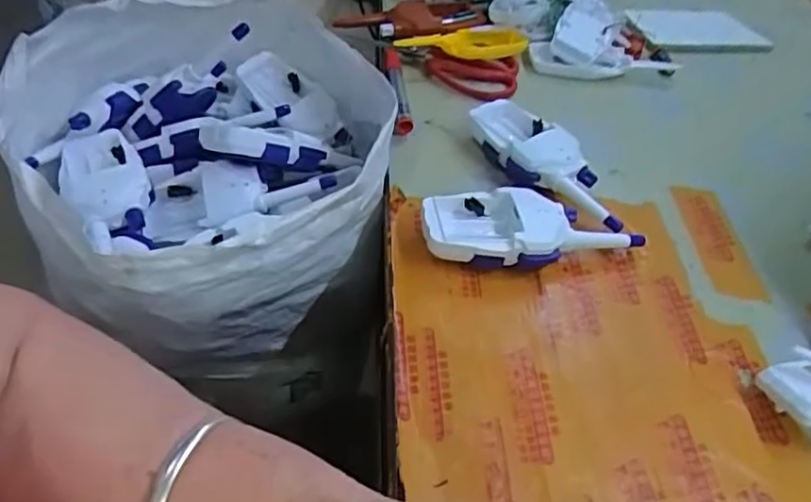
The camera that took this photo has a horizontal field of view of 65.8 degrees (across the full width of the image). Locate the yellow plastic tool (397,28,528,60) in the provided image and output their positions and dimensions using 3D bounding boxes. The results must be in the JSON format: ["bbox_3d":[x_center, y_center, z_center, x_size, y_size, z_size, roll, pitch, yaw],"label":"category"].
[{"bbox_3d":[0.063,-0.220,0.677,0.147,0.025,0.039,-5,47,-12],"label":"yellow plastic tool"}]

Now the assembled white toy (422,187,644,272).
[{"bbox_3d":[0.095,-0.016,0.477,0.171,0.038,0.064,-2,46,-10],"label":"assembled white toy"}]

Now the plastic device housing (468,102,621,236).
[{"bbox_3d":[0.122,-0.075,0.540,0.065,0.039,0.170,-23,53,-26],"label":"plastic device housing"}]

